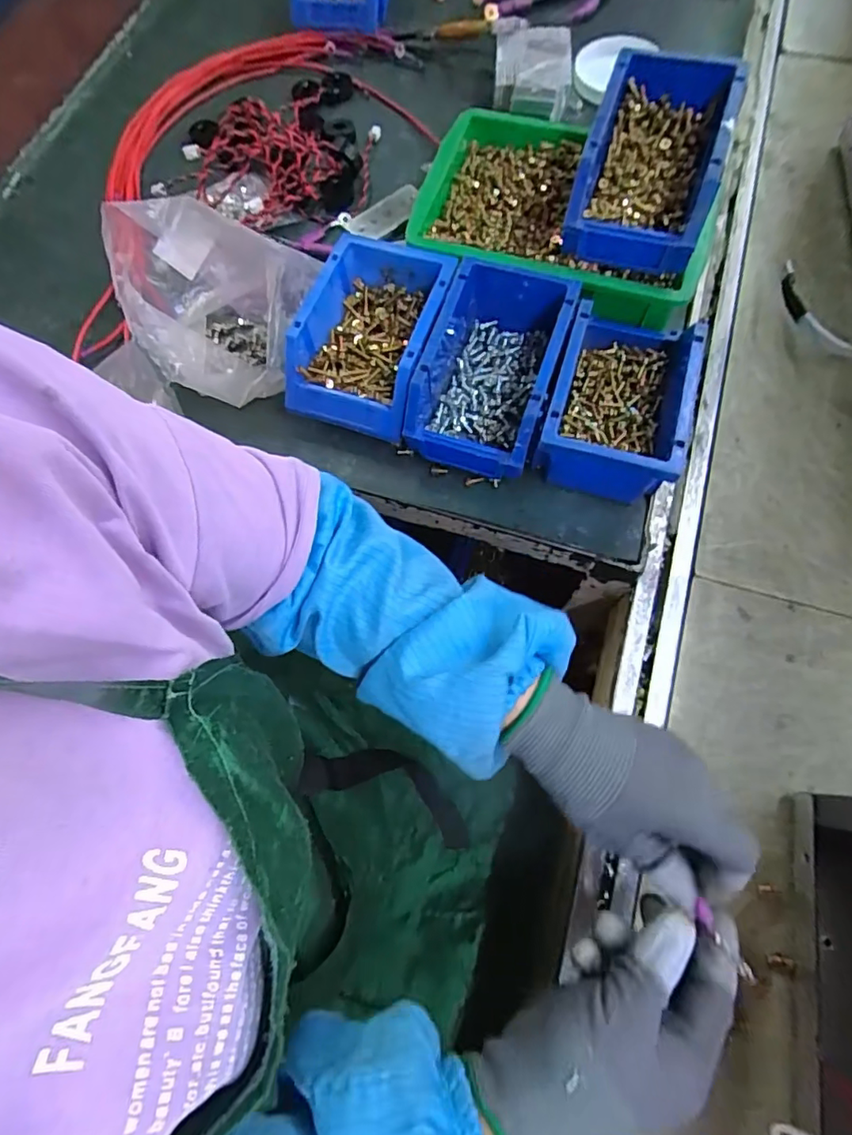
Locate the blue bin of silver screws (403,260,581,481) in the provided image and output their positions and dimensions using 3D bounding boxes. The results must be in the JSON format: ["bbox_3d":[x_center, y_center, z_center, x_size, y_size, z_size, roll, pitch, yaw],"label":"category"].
[{"bbox_3d":[0.054,-0.166,0.457,0.104,0.067,0.162,17,72,9],"label":"blue bin of silver screws"}]

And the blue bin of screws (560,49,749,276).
[{"bbox_3d":[0.184,-0.336,0.442,0.105,0.063,0.169,18,72,9],"label":"blue bin of screws"}]

